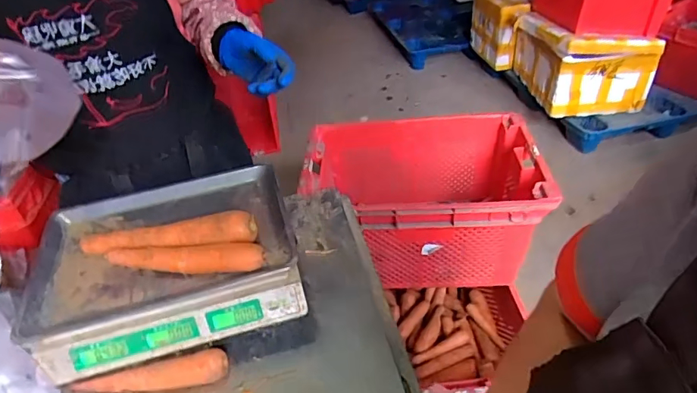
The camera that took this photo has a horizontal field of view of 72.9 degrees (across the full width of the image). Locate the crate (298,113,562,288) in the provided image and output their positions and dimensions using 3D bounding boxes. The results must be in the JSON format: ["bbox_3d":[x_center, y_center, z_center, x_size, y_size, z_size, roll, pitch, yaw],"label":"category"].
[{"bbox_3d":[0.200,0.013,1.338,0.609,0.302,0.405,-1,38,7],"label":"crate"}]

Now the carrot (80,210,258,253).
[{"bbox_3d":[-0.244,0.056,0.625,0.247,0.048,0.041,-3,38,4],"label":"carrot"}]

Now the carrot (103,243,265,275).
[{"bbox_3d":[-0.208,0.082,0.604,0.205,0.037,0.034,0,38,7],"label":"carrot"}]

